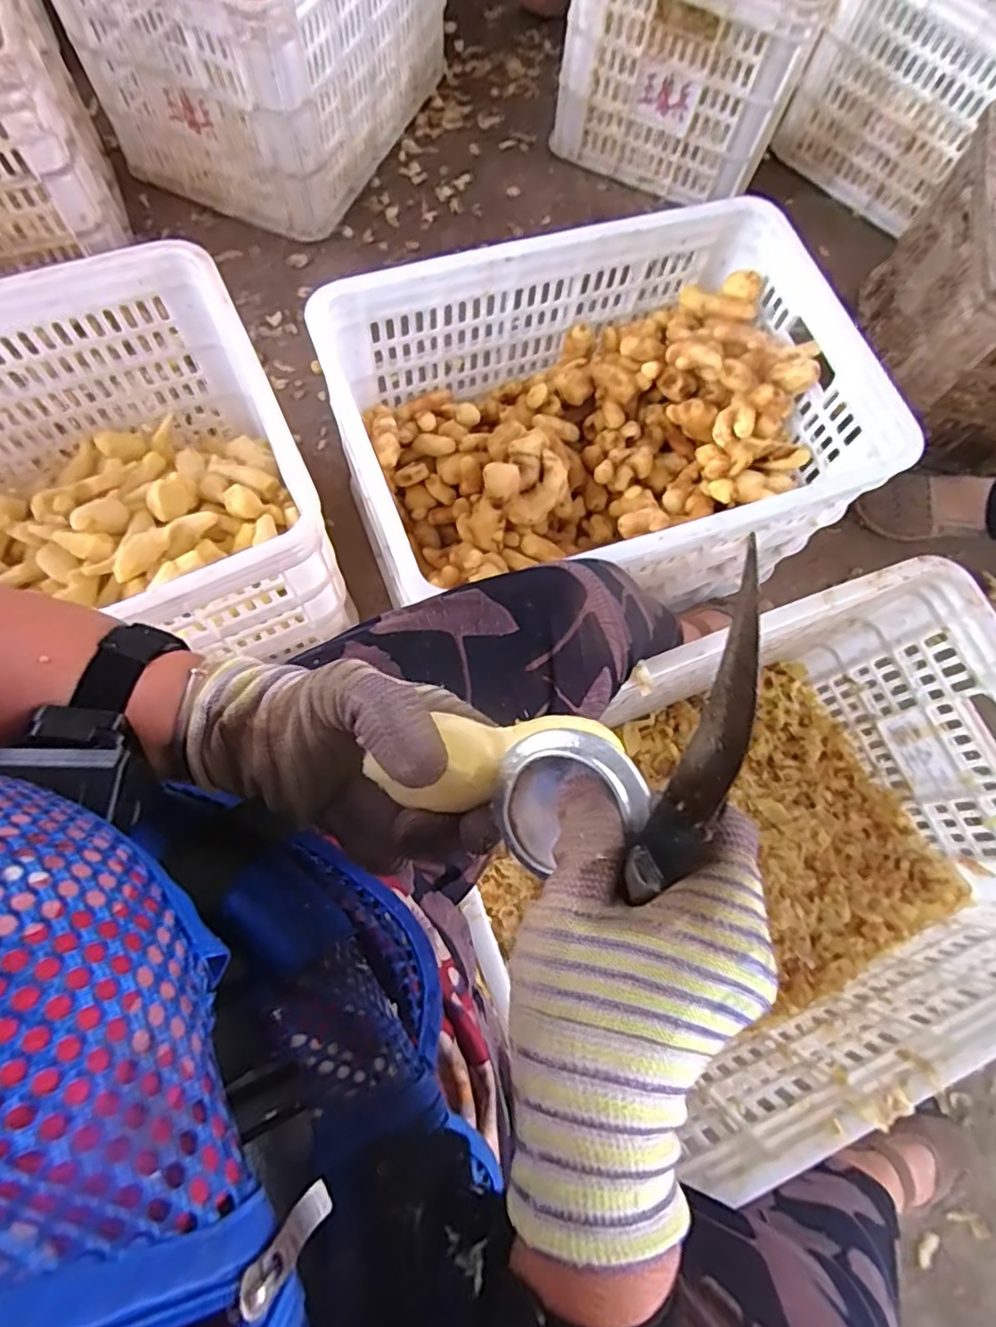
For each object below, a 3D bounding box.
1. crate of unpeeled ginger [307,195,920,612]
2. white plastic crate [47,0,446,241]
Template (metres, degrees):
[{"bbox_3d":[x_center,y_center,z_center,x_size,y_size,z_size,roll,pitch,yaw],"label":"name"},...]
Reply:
[{"bbox_3d":[0.111,-0.246,0.696,0.525,0.239,0.346,-18,75,-9],"label":"crate of unpeeled ginger"},{"bbox_3d":[-0.311,-0.992,0.916,0.345,0.278,0.590,22,73,3],"label":"white plastic crate"}]

